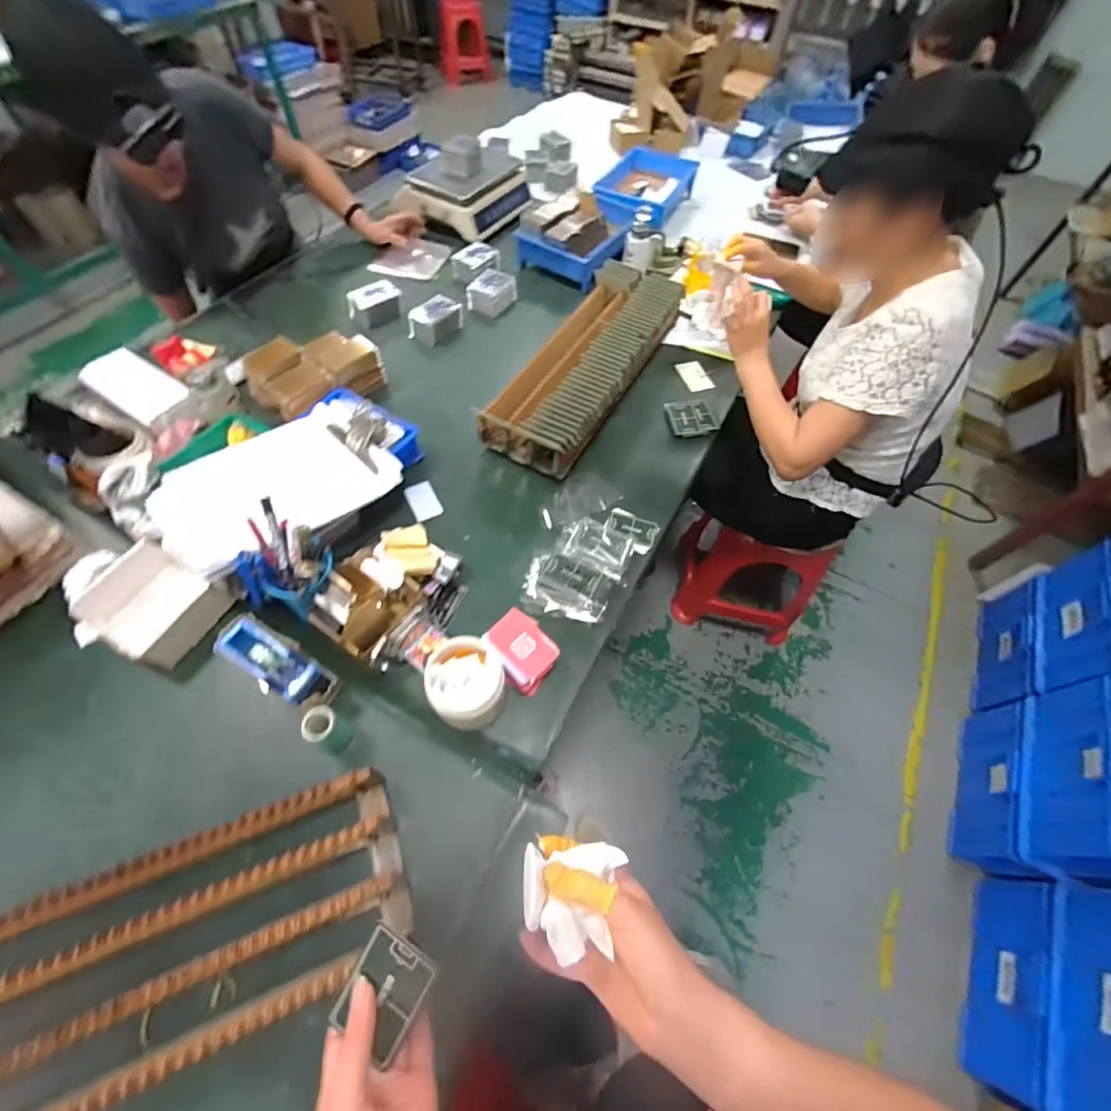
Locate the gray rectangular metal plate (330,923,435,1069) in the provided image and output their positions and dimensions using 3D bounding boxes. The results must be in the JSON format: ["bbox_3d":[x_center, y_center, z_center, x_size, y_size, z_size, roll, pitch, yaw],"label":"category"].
[{"bbox_3d":[-0.112,0.287,0.314,0.049,0.009,0.068,28,88,2],"label":"gray rectangular metal plate"}]

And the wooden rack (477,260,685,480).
[{"bbox_3d":[0.068,-0.384,0.941,0.201,0.127,0.525,25,61,12],"label":"wooden rack"}]

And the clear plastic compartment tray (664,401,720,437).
[{"bbox_3d":[0.272,-0.278,0.953,0.092,0.009,0.100,-6,59,-6],"label":"clear plastic compartment tray"}]

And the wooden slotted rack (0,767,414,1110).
[{"bbox_3d":[-0.443,0.409,0.436,0.588,0.077,0.181,-20,62,-14],"label":"wooden slotted rack"}]

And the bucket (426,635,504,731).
[{"bbox_3d":[-0.112,0.168,0.610,0.095,0.104,0.105,-20,62,-13],"label":"bucket"}]

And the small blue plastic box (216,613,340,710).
[{"bbox_3d":[-0.344,0.135,0.591,0.142,0.063,0.063,29,63,10],"label":"small blue plastic box"}]

